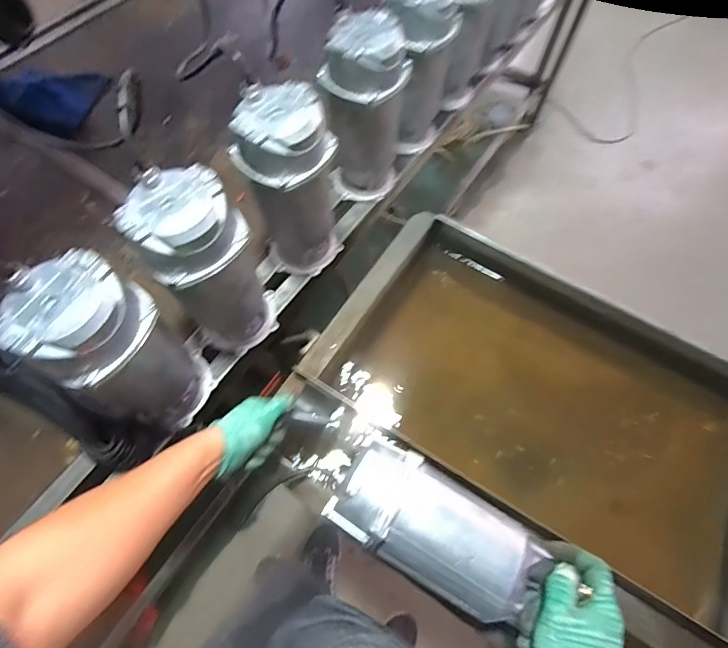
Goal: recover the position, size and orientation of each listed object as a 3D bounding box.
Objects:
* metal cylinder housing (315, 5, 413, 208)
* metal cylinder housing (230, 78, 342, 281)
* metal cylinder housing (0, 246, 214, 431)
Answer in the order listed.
[{"bbox_3d":[0.002,-0.369,0.765,0.139,0.299,0.136,4,64,2],"label":"metal cylinder housing"},{"bbox_3d":[-0.113,-0.209,0.684,0.117,0.303,0.125,40,71,17],"label":"metal cylinder housing"},{"bbox_3d":[-0.311,0.047,0.559,0.117,0.306,0.131,34,69,15],"label":"metal cylinder housing"}]

